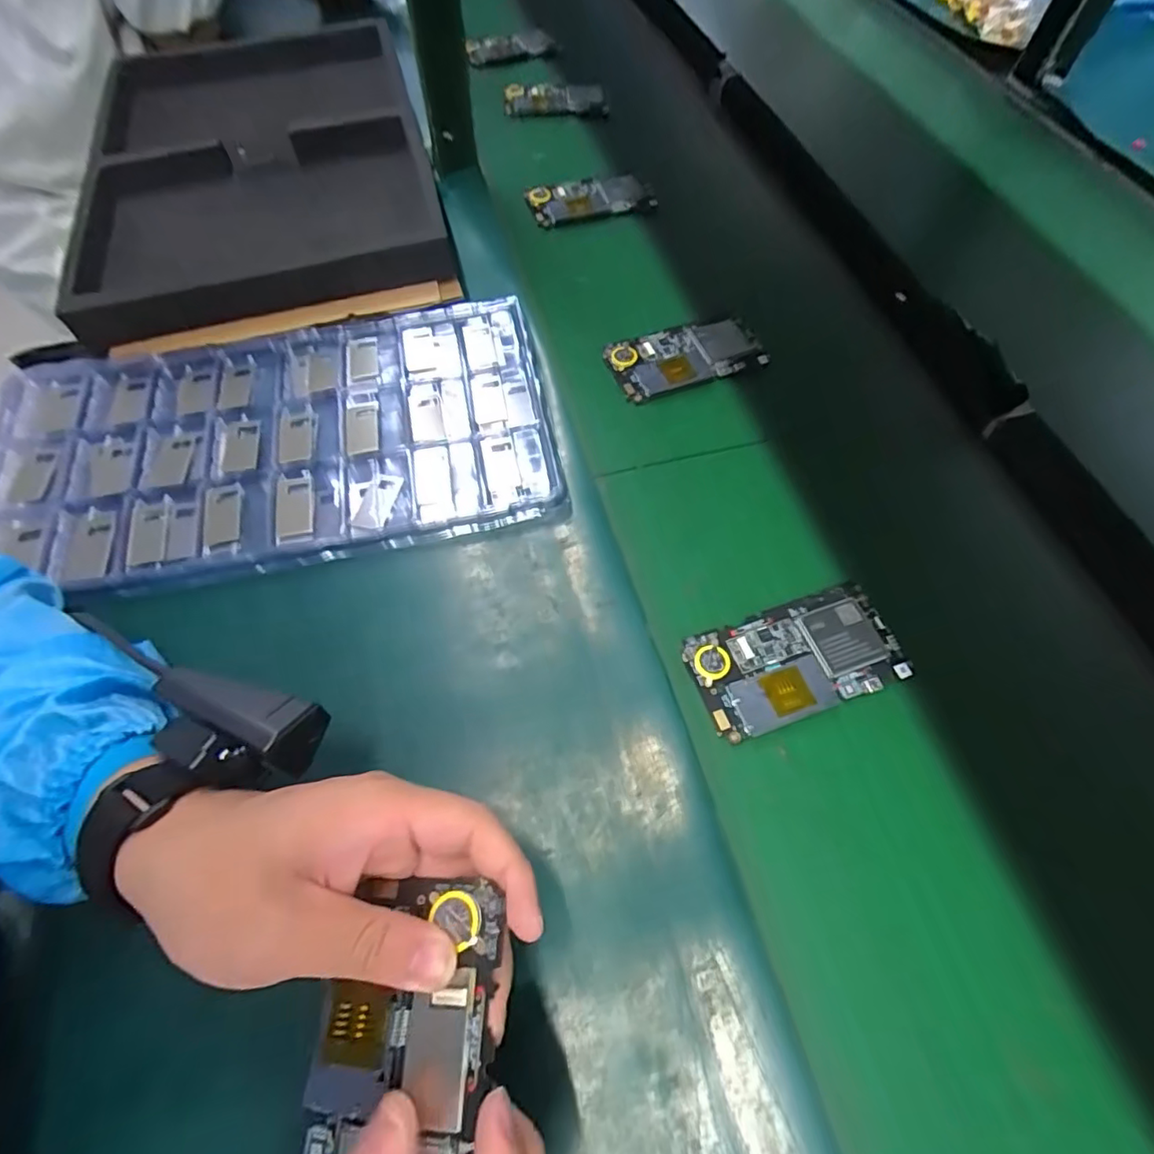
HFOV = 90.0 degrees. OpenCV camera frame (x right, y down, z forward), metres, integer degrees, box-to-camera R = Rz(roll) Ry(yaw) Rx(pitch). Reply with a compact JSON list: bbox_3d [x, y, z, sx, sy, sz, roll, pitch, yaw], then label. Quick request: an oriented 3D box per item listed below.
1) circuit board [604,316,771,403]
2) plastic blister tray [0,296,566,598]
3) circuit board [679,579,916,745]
[{"bbox_3d":[0.091,-0.178,0.469,0.126,0.012,0.058,-16,63,-9],"label":"circuit board"},{"bbox_3d":[-0.222,-0.100,0.414,0.390,0.021,0.207,-9,62,-5],"label":"plastic blister tray"},{"bbox_3d":[0.130,0.049,0.345,0.123,0.005,0.066,-18,63,-10],"label":"circuit board"}]

